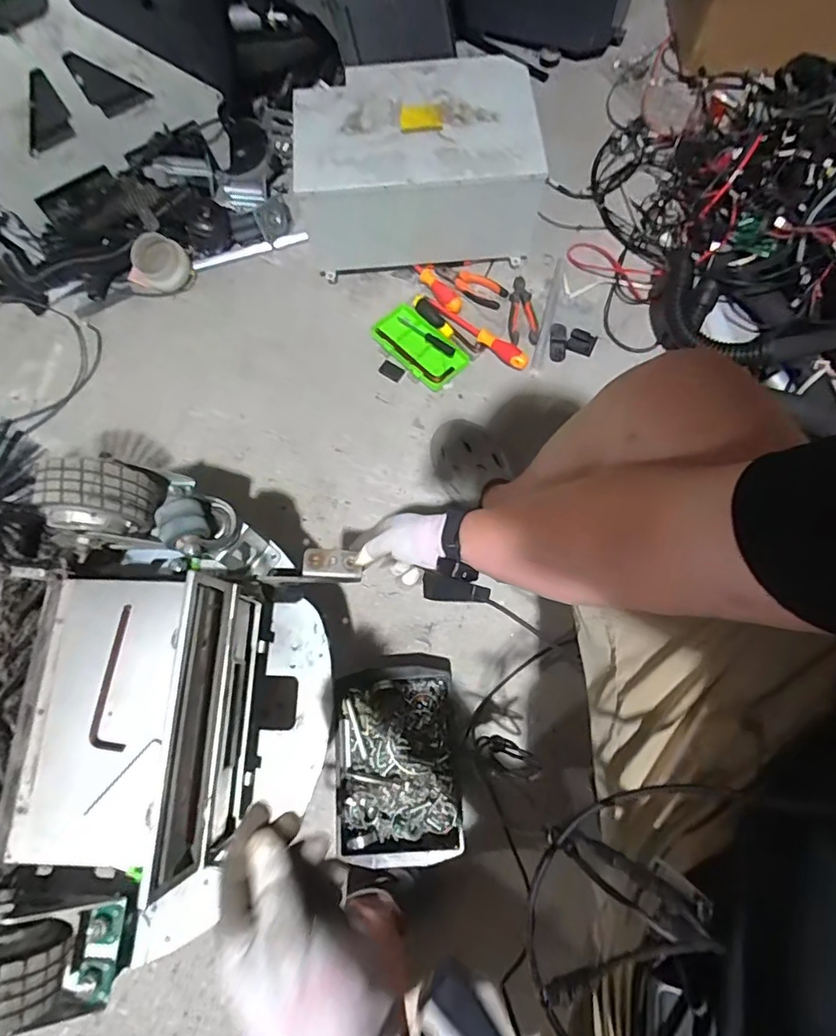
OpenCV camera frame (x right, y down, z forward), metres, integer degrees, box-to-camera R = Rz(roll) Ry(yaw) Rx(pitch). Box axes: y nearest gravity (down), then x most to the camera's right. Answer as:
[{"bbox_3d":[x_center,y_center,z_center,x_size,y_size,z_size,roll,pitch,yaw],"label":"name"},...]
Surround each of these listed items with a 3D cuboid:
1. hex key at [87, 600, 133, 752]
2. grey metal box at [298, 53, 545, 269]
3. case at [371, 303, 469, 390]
[{"bbox_3d":[-0.314,0.162,0.538,0.032,0.010,0.141,-6,71,0],"label":"hex key"},{"bbox_3d":[0.003,-0.673,1.020,0.430,0.214,0.284,-3,72,1],"label":"grey metal box"},{"bbox_3d":[0.001,-0.333,1.016,0.195,0.022,0.098,43,78,14],"label":"case"}]

